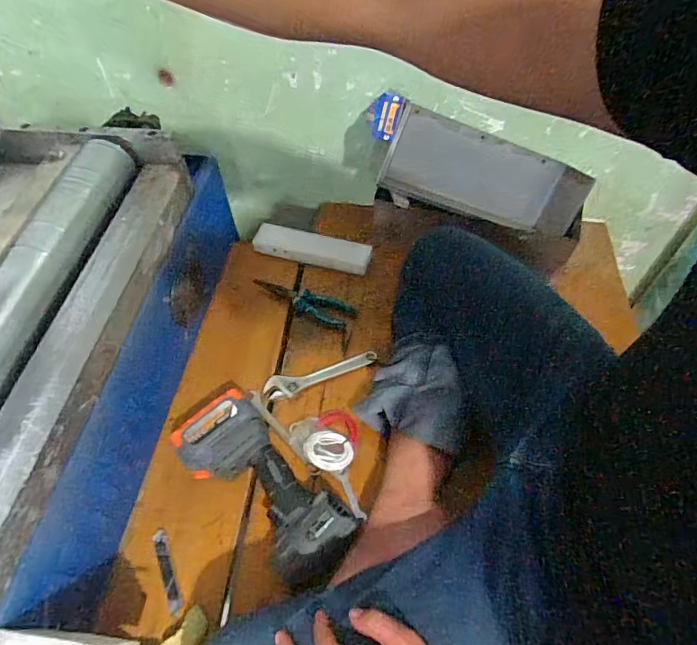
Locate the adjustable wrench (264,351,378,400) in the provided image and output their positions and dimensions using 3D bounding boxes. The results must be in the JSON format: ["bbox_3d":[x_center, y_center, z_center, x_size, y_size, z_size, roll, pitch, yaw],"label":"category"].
[{"bbox_3d":[-0.042,0.085,0.777,0.187,0.015,0.038,-15,56,-9],"label":"adjustable wrench"}]

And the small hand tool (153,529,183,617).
[{"bbox_3d":[-0.237,0.323,0.622,0.018,0.011,0.111,-24,58,-14],"label":"small hand tool"}]

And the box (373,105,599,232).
[{"bbox_3d":[0.247,-0.243,0.852,0.404,0.150,0.074,17,42,-17],"label":"box"}]

